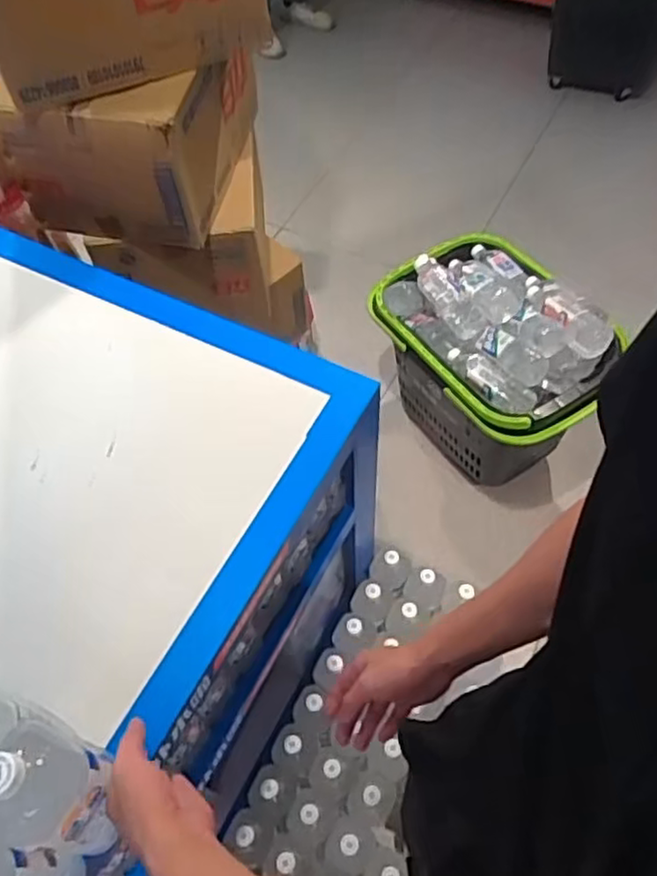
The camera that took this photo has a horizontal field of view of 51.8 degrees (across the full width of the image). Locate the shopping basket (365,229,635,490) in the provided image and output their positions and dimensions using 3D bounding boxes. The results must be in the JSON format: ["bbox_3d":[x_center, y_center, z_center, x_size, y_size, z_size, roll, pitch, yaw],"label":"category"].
[{"bbox_3d":[0.352,-0.163,1.502,0.341,0.427,0.487,-29,61,-14],"label":"shopping basket"}]

